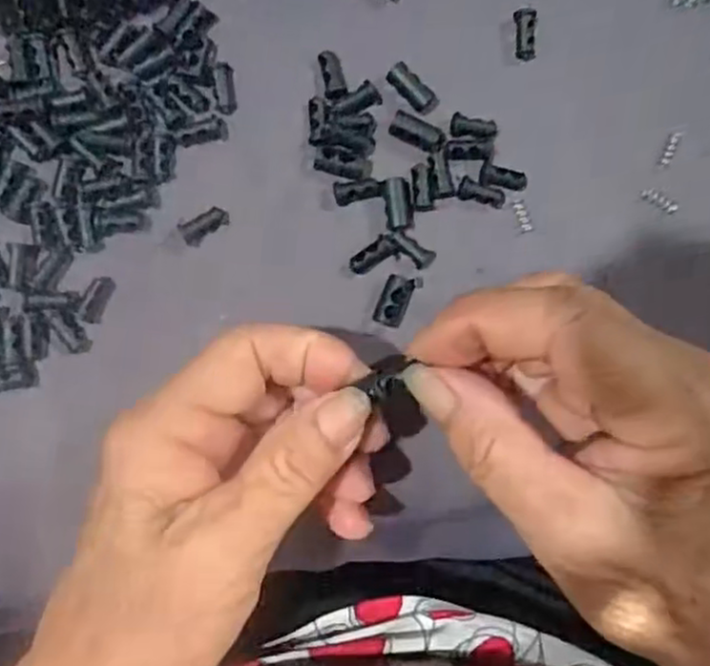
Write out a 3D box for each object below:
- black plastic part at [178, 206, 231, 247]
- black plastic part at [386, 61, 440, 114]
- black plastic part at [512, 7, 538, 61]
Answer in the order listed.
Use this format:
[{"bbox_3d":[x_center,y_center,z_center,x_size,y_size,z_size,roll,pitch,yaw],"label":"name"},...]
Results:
[{"bbox_3d":[-0.054,-0.039,0.253,0.018,0.004,0.009,-30,91,-4],"label":"black plastic part"},{"bbox_3d":[0.021,-0.089,0.256,0.021,0.006,0.010,40,87,-2],"label":"black plastic part"},{"bbox_3d":[0.063,-0.110,0.260,0.008,0.005,0.018,-4,89,-4],"label":"black plastic part"}]

